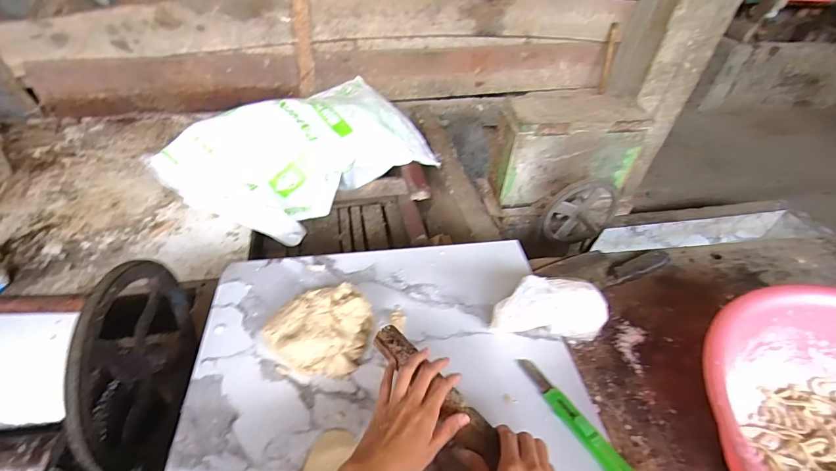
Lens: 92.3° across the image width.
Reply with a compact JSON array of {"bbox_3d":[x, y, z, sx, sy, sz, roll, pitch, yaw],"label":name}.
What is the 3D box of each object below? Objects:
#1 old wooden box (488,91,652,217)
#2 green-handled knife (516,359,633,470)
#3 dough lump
[{"bbox_3d":[0.374,-0.210,1.042,0.342,0.248,0.158,-6,45,-13],"label":"old wooden box"},{"bbox_3d":[0.191,0.224,0.479,0.032,0.019,0.191,-17,48,-22],"label":"green-handled knife"},{"bbox_3d":[-0.134,0.117,0.526,0.130,0.072,0.105,18,45,12],"label":"dough lump"}]

